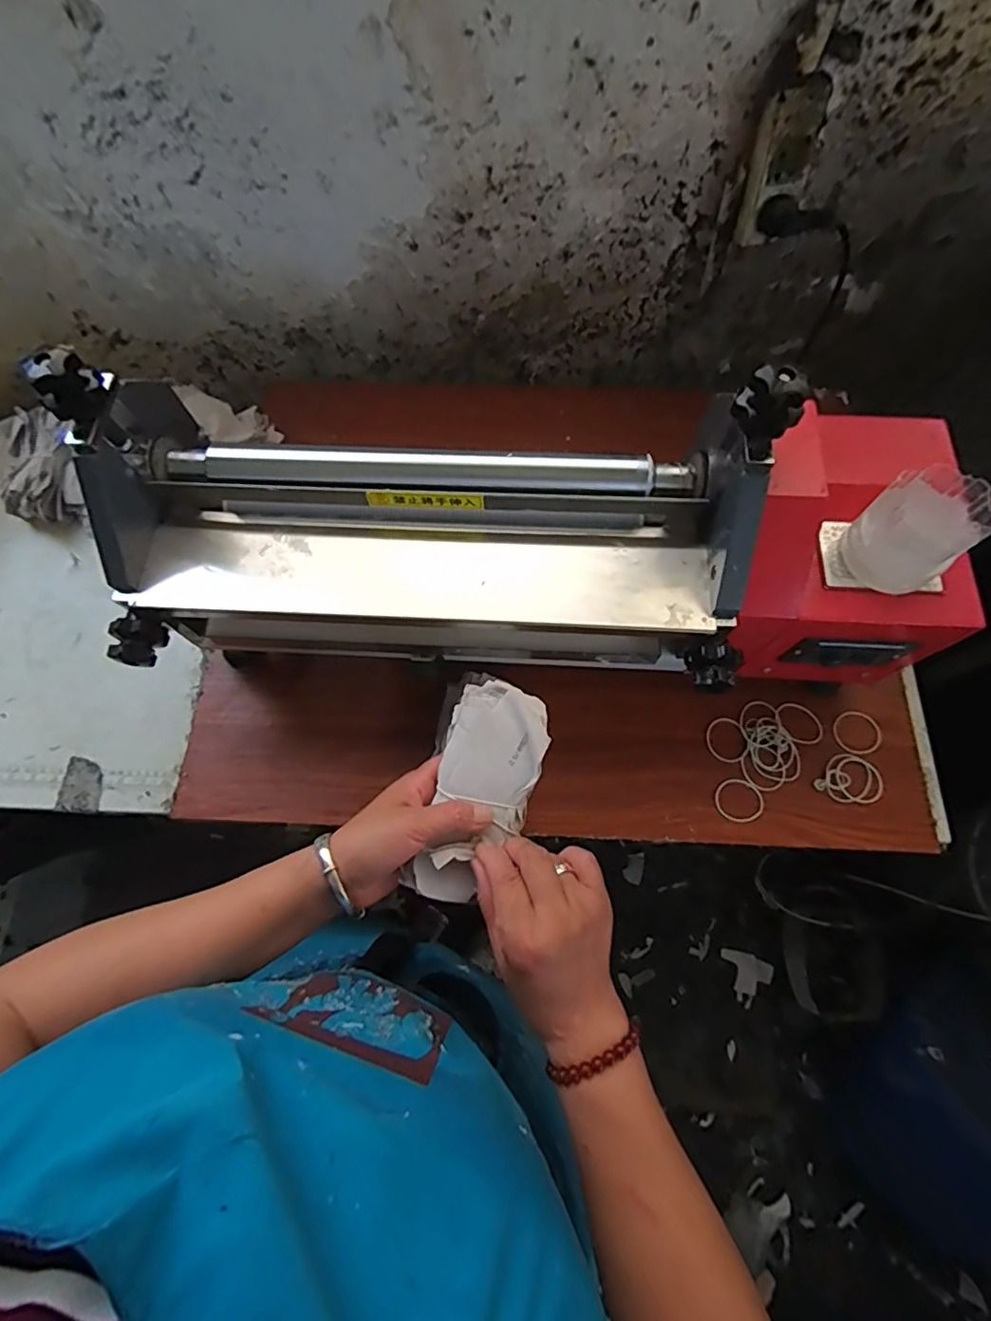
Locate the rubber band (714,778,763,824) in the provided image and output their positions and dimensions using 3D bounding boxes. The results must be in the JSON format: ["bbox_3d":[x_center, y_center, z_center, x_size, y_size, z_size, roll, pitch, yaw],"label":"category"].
[{"bbox_3d":[0.257,0.148,0.595,0.048,0.004,0.046,-1,70,2],"label":"rubber band"}]

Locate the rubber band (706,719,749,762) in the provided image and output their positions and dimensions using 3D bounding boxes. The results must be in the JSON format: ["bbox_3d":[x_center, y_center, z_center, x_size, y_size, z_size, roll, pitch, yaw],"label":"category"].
[{"bbox_3d":[0.253,0.088,0.617,0.045,0.004,0.049,-1,70,2],"label":"rubber band"}]

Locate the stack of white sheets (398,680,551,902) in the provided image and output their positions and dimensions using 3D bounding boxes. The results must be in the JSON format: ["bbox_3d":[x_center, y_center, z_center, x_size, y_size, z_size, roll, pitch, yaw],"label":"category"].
[{"bbox_3d":[-0.012,0.094,0.417,0.076,0.034,0.157,18,76,8],"label":"stack of white sheets"}]

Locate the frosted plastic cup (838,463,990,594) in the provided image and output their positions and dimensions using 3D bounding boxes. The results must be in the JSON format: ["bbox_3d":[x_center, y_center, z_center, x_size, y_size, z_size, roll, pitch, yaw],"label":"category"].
[{"bbox_3d":[0.334,-0.105,0.444,0.084,0.072,0.073,-36,73,-10],"label":"frosted plastic cup"}]

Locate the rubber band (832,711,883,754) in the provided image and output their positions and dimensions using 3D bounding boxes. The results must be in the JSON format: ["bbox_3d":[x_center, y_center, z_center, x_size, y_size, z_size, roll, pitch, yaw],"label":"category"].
[{"bbox_3d":[0.392,0.078,0.613,0.047,0.004,0.047,-3,72,9],"label":"rubber band"}]

